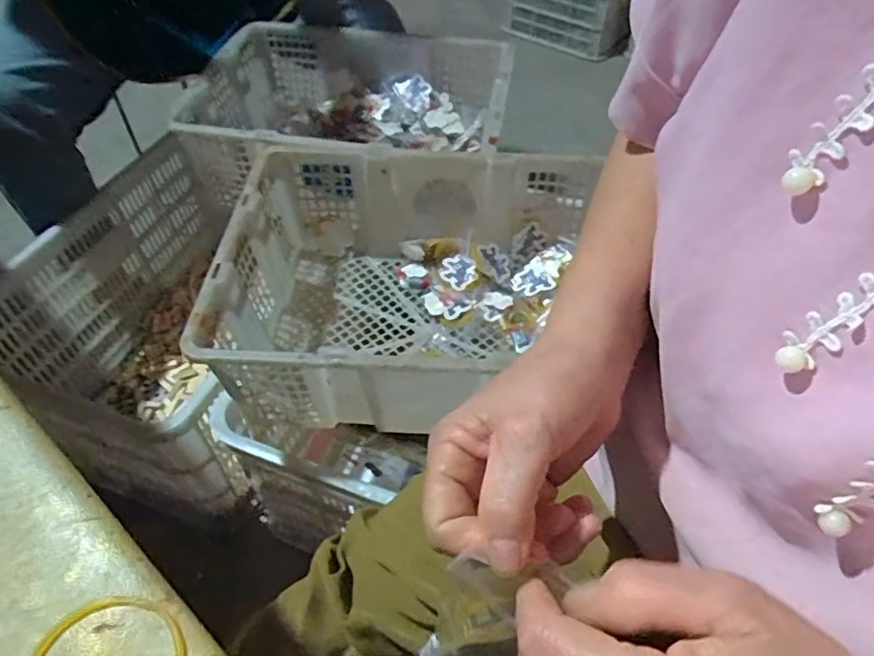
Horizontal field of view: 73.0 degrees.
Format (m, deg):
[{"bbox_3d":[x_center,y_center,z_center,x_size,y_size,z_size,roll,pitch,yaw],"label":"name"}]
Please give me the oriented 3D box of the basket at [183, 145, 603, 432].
[{"bbox_3d":[-0.024,-0.046,0.733,0.430,0.189,0.344,2,49,2],"label":"basket"}]

